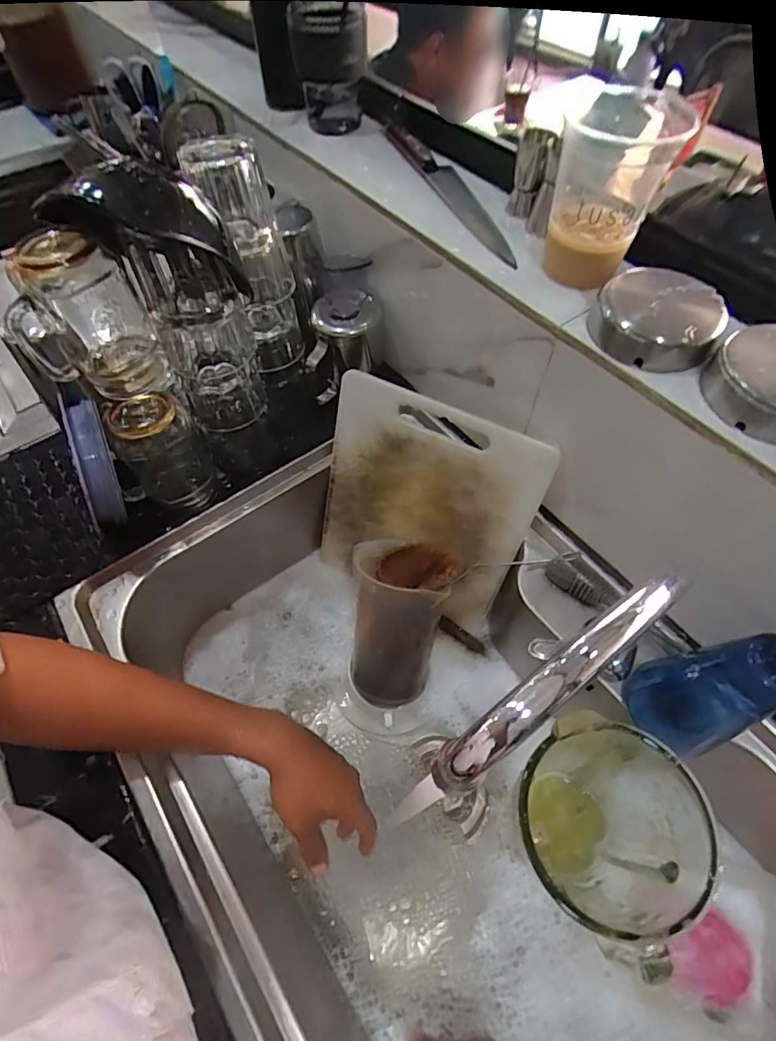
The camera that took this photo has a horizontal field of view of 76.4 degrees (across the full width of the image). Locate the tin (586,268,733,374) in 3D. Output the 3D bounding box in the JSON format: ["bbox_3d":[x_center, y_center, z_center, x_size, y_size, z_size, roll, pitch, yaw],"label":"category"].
[{"bbox_3d":[0.224,-0.168,0.412,0.097,0.034,0.091,-1,58,1],"label":"tin"}]

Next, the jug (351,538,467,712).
[{"bbox_3d":[0.010,0.128,0.608,0.140,0.184,0.102,7,24,15],"label":"jug"}]

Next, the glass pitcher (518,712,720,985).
[{"bbox_3d":[0.185,0.282,0.465,0.142,0.189,0.140,27,63,17],"label":"glass pitcher"}]

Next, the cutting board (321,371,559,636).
[{"bbox_3d":[0.037,-0.009,0.597,0.245,0.280,0.015,23,38,14],"label":"cutting board"}]

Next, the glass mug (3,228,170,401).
[{"bbox_3d":[-0.276,-0.179,0.452,0.097,0.131,0.086,-29,62,-15],"label":"glass mug"}]

